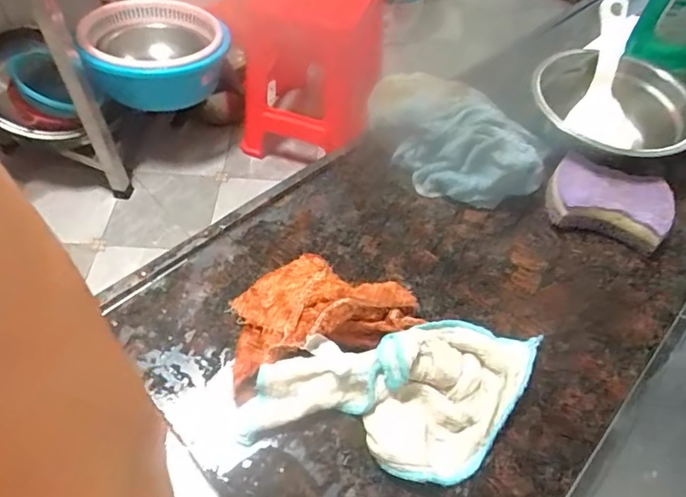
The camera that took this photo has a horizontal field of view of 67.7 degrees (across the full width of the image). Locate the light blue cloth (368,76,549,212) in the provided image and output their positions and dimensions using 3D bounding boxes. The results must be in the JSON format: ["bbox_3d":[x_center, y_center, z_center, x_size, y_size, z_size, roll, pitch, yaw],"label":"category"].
[{"bbox_3d":[0.096,-0.100,0.475,0.168,0.067,0.077,30,58,19],"label":"light blue cloth"}]

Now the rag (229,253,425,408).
[{"bbox_3d":[-0.023,0.045,0.378,0.136,0.041,0.079,-19,56,-15],"label":"rag"}]

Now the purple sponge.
[{"bbox_3d":[0.235,-0.041,0.461,0.099,0.033,0.062,17,55,11],"label":"purple sponge"}]

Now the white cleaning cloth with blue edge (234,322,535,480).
[{"bbox_3d":[0.038,0.102,0.342,0.203,0.038,0.096,-6,54,-6],"label":"white cleaning cloth with blue edge"}]

